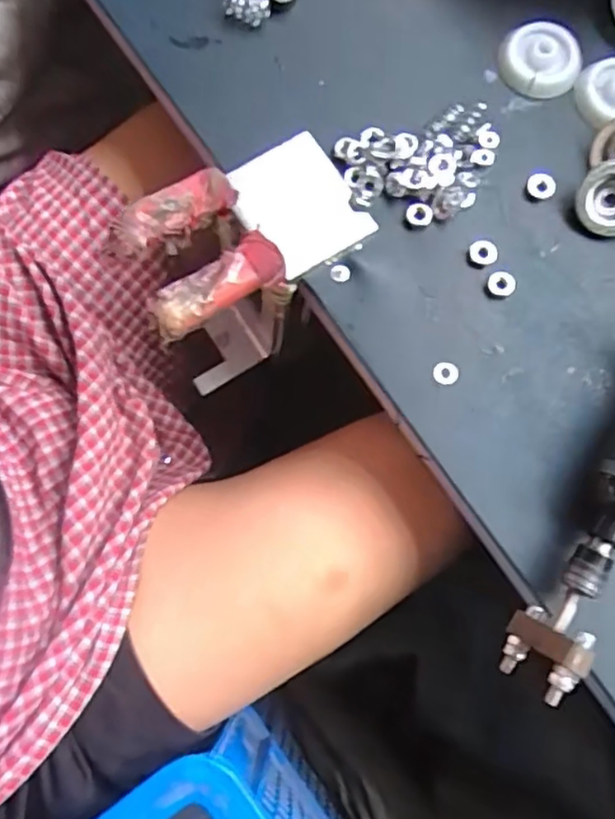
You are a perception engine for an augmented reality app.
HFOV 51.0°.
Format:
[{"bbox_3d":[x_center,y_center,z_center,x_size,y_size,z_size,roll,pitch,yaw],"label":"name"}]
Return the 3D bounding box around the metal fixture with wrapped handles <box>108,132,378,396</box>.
[{"bbox_3d":[-0.043,-0.082,0.421,0.126,0.170,0.080,-27,80,-4],"label":"metal fixture with wrapped handles"}]

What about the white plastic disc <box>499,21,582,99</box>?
[{"bbox_3d":[0.140,-0.210,0.386,0.048,0.016,0.041,7,79,2],"label":"white plastic disc"}]

